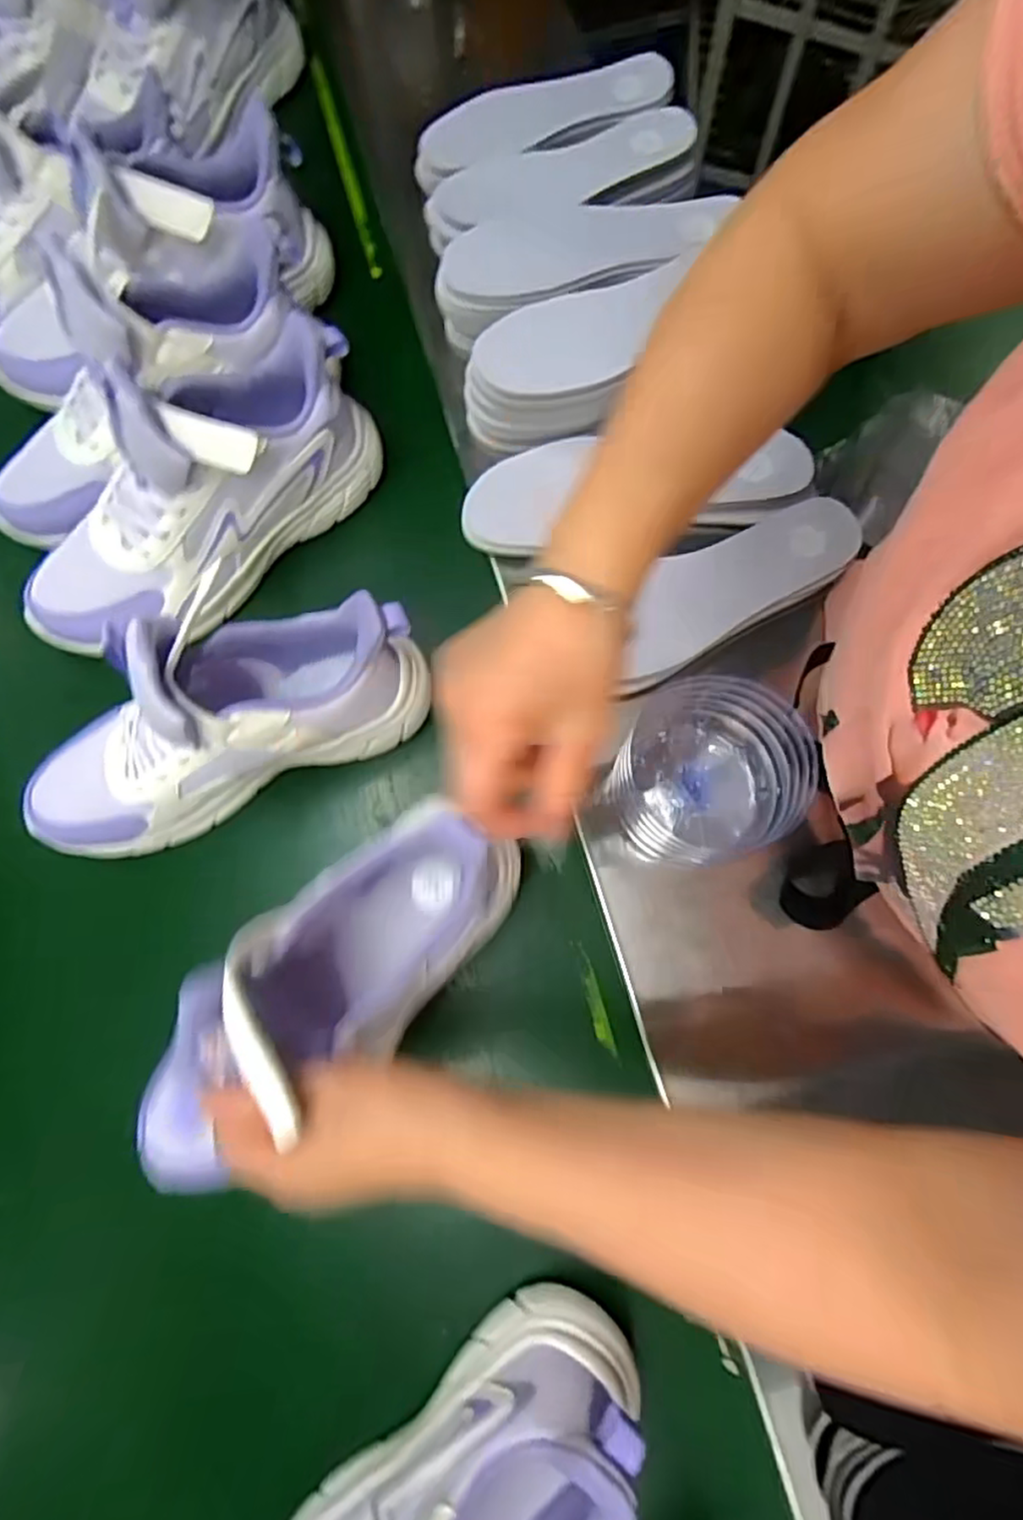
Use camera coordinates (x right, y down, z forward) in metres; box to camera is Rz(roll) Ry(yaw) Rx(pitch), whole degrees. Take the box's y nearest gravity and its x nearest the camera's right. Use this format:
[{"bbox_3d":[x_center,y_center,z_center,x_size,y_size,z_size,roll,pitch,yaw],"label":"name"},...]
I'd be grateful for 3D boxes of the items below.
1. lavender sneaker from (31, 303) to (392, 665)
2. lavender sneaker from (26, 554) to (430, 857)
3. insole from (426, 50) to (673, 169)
[{"bbox_3d":[-0.223,-0.191,0.459,0.109,0.144,0.278,42,80,12],"label":"lavender sneaker"},{"bbox_3d":[-0.191,-0.032,0.416,0.265,0.143,0.088,-24,75,-5],"label":"lavender sneaker"},{"bbox_3d":[0.028,-0.564,0.568,0.220,0.006,0.078,-23,75,-5],"label":"insole"}]

